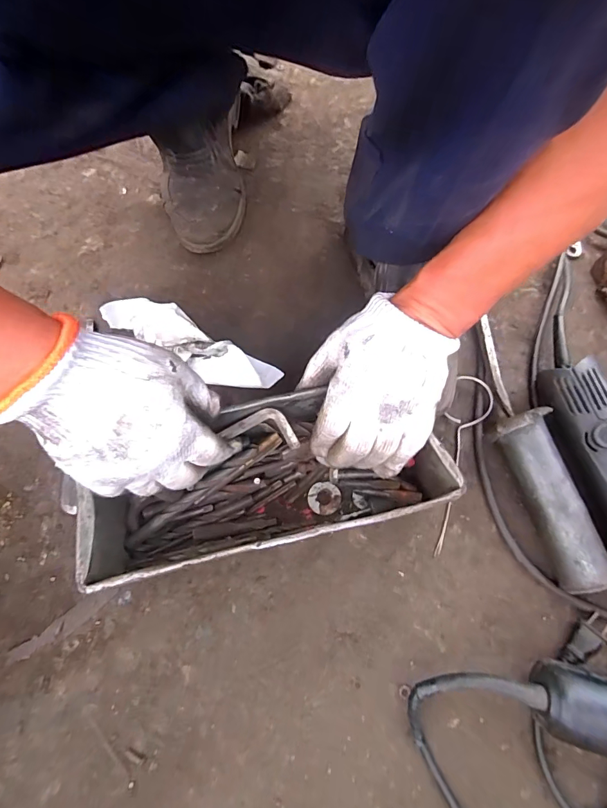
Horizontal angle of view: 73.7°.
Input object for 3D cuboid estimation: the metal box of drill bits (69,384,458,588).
[{"bbox_3d":[-0.031,0.070,0.375,0.302,0.098,0.116,-12,71,-5],"label":"metal box of drill bits"}]

